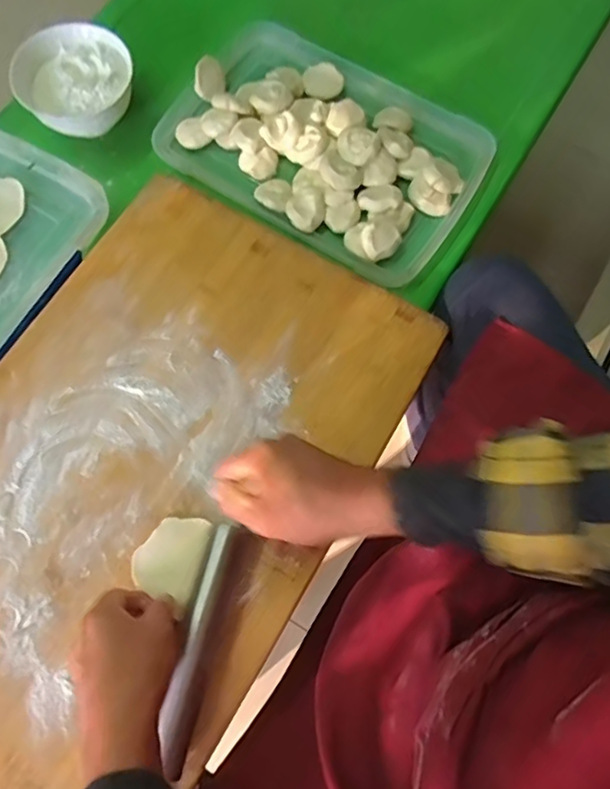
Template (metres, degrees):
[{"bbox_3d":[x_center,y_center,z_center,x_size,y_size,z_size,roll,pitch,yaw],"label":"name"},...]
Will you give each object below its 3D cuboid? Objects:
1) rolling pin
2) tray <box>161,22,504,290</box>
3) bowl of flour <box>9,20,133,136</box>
[{"bbox_3d":[-0.089,0.204,0.470,0.020,0.018,0.190,11,70,3],"label":"rolling pin"},{"bbox_3d":[0.023,-0.310,0.700,0.382,0.047,0.252,32,75,9],"label":"tray"},{"bbox_3d":[-0.275,-0.375,0.687,0.132,0.062,0.136,0,73,-1],"label":"bowl of flour"}]

